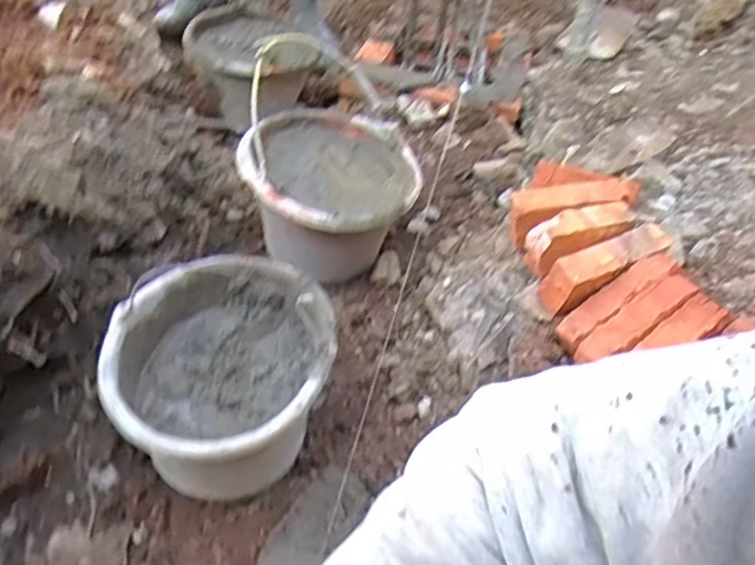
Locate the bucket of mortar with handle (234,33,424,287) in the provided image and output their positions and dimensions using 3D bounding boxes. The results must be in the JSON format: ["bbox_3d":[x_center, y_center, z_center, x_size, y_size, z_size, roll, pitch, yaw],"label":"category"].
[{"bbox_3d":[-0.071,-0.149,1.071,0.261,0.223,0.283,0,43,0],"label":"bucket of mortar with handle"}]

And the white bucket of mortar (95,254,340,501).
[{"bbox_3d":[-0.174,0.121,0.809,0.241,0.179,0.287,-1,43,-1],"label":"white bucket of mortar"}]

